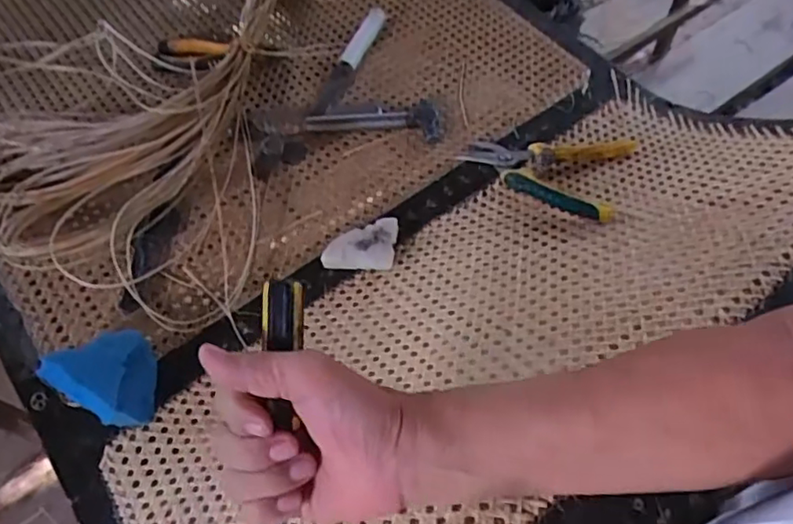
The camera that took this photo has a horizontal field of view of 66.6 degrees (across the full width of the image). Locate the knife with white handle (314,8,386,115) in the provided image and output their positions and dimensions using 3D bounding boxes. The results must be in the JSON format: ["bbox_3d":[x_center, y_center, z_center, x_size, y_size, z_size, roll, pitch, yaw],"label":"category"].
[{"bbox_3d":[-0.059,-0.253,0.756,0.031,0.010,0.202,17,60,13],"label":"knife with white handle"}]

